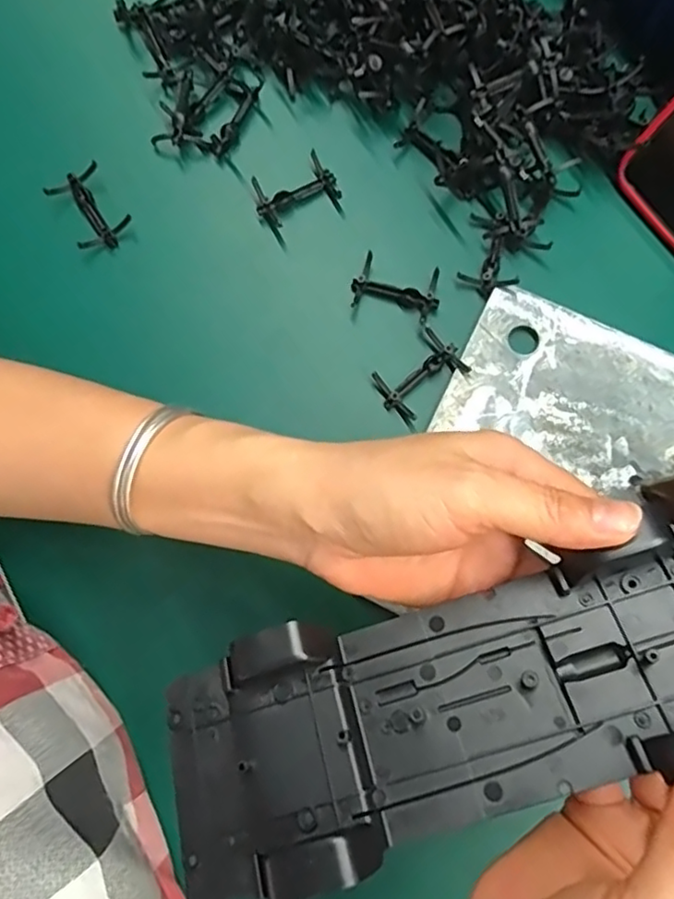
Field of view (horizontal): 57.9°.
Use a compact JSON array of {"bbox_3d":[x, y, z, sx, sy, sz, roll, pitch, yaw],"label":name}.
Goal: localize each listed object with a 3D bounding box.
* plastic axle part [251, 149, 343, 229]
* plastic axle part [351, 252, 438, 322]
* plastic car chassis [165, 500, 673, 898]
[{"bbox_3d":[-0.025,-0.155,0.369,0.049,0.022,0.031,-29,80,-4],"label":"plastic axle part"},{"bbox_3d":[0.035,-0.094,0.354,0.050,0.007,0.031,17,96,5],"label":"plastic axle part"},{"bbox_3d":[0.036,0.085,0.202,0.189,0.027,0.074,-18,59,3],"label":"plastic car chassis"}]

